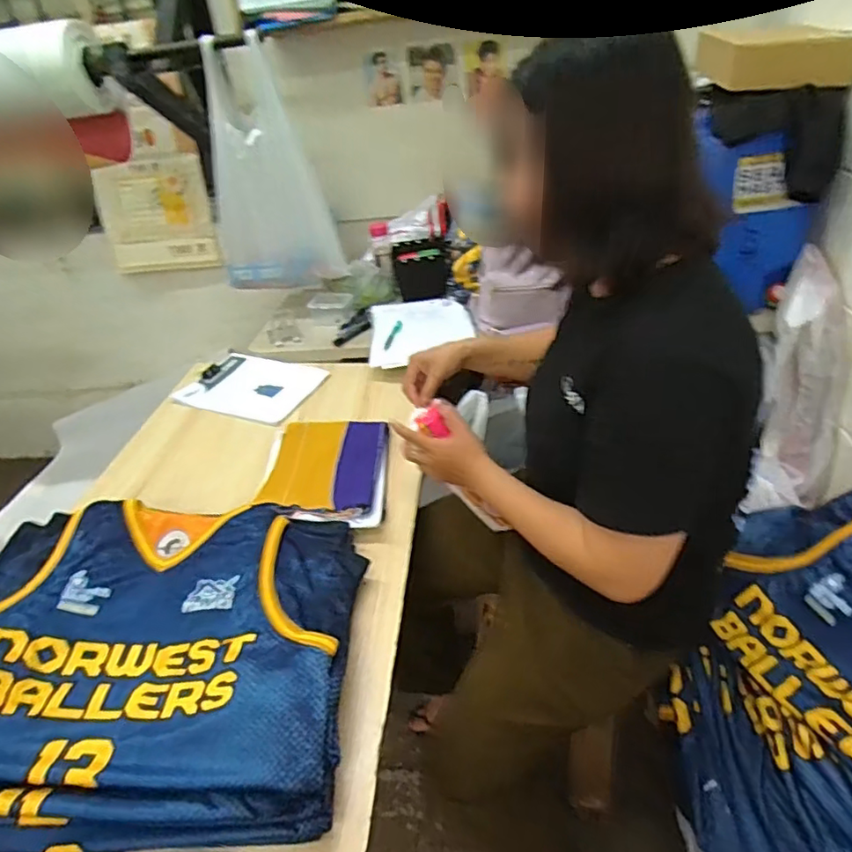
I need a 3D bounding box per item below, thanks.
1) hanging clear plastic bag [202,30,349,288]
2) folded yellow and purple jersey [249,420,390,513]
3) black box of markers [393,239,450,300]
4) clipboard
[{"bbox_3d":[-0.387,-0.590,1.401,0.300,0.501,0.101,-7,31,1],"label":"hanging clear plastic bag"},{"bbox_3d":[-0.182,0.072,1.053,0.210,0.027,0.252,-1,33,9],"label":"folded yellow and purple jersey"},{"bbox_3d":[-0.007,-0.424,1.579,0.155,0.108,0.184,-8,33,-2],"label":"black box of markers"},{"bbox_3d":[-0.393,-0.091,1.338,0.272,0.013,0.231,13,39,17],"label":"clipboard"}]

